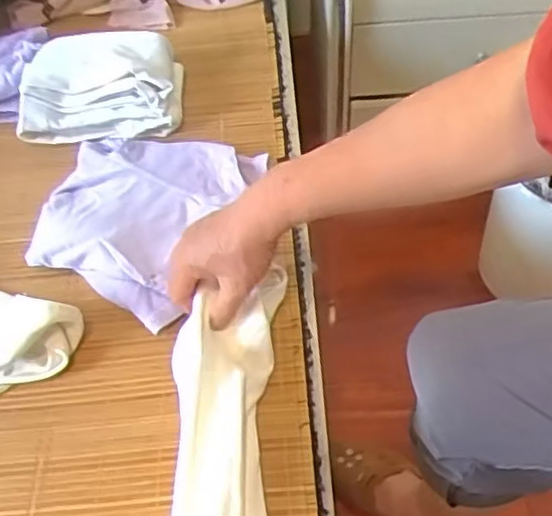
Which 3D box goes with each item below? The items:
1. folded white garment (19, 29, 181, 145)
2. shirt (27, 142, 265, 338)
[{"bbox_3d":[-0.211,-0.211,0.802,0.182,0.060,0.124,-7,51,-2],"label":"folded white garment"},{"bbox_3d":[-0.145,-0.049,0.694,0.189,0.046,0.223,16,54,16],"label":"shirt"}]

